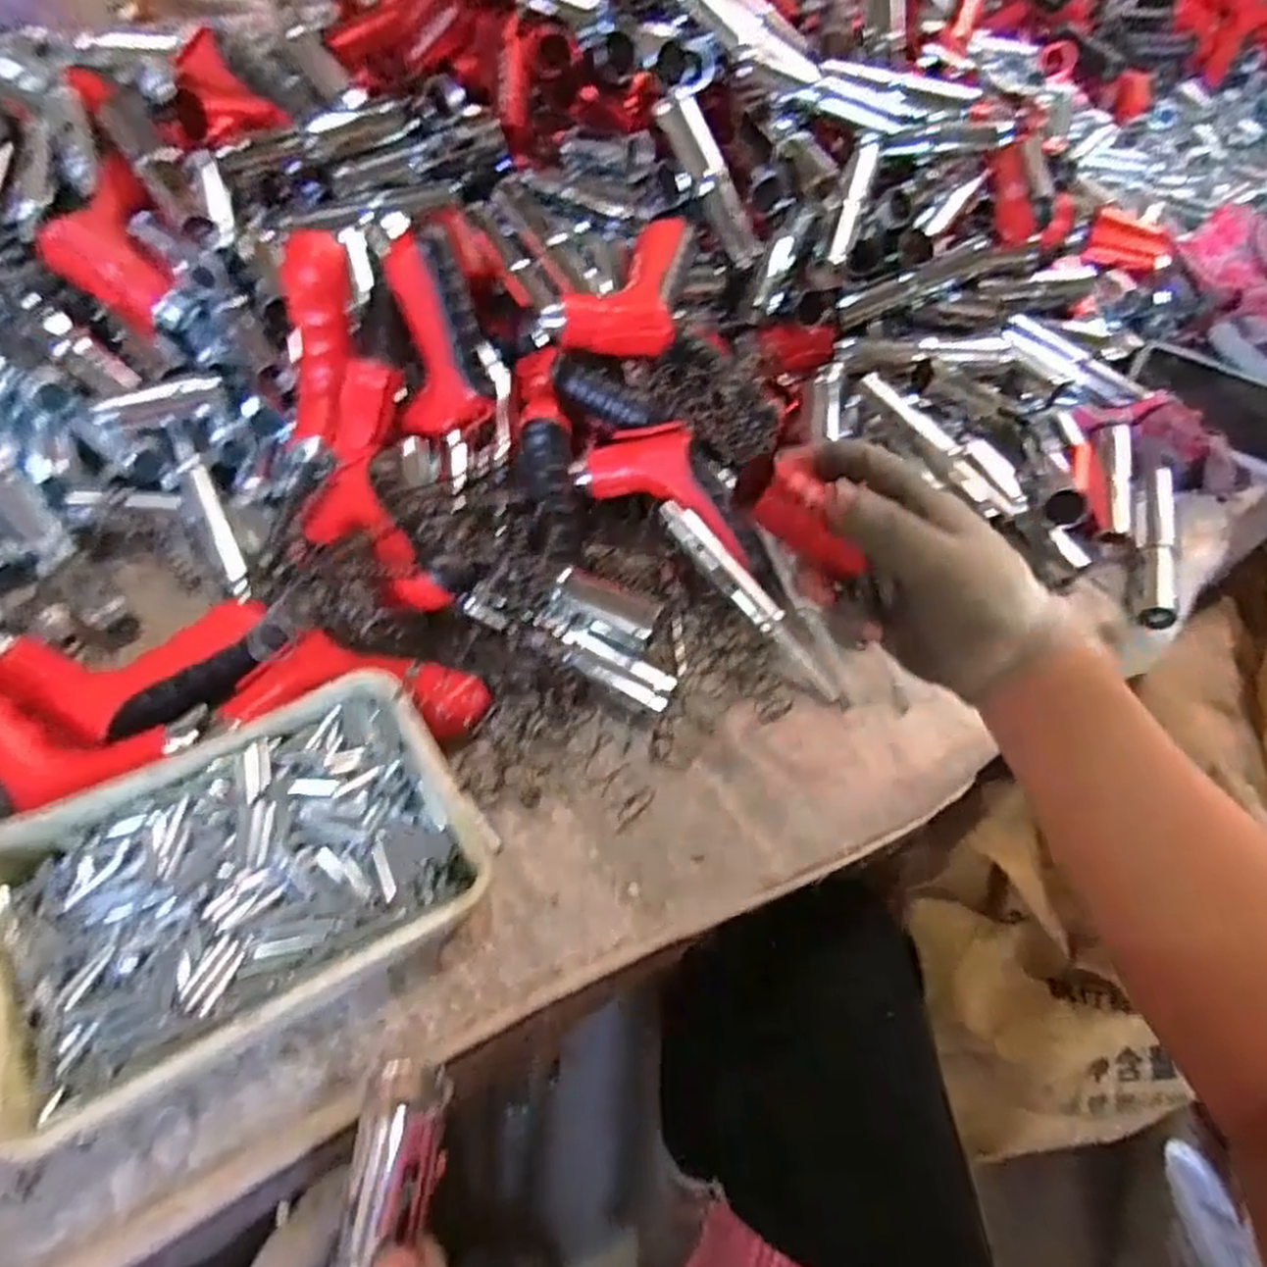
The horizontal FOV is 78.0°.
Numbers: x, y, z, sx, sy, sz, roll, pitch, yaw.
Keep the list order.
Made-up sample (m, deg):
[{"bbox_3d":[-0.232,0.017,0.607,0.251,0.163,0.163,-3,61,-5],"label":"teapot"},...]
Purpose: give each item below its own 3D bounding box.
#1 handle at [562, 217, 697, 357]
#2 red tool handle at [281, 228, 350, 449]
[{"bbox_3d":[-0.001,-0.235,0.523,0.068,0.032,0.120,10,53,1],"label":"handle"},{"bbox_3d":[-0.195,-0.182,0.487,0.027,0.122,0.029,14,27,5],"label":"red tool handle"}]

